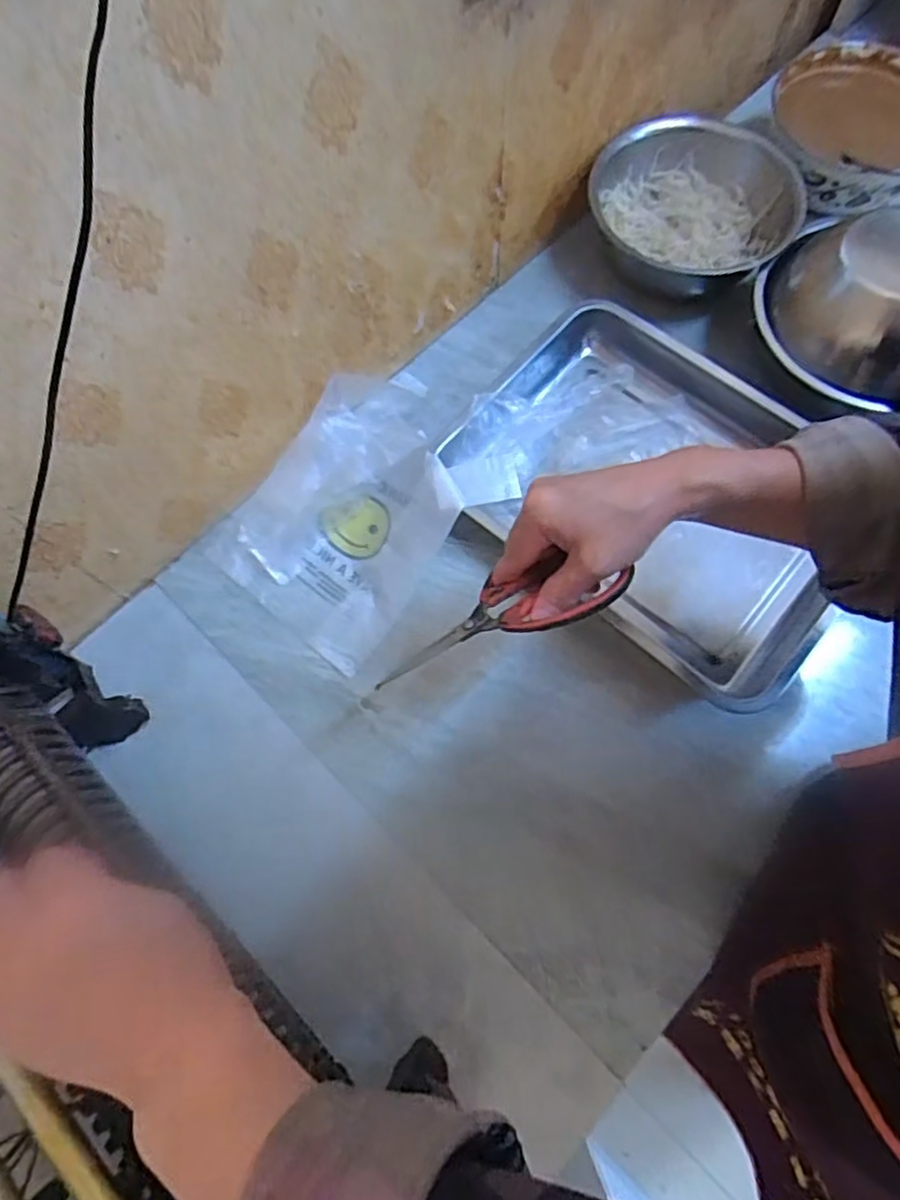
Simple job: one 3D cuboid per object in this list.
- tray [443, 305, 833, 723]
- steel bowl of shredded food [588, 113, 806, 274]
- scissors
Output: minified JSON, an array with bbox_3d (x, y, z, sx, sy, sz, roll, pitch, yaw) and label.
[{"bbox_3d":[0.212,-0.107,0.665,0.394,0.049,0.293,35,75,13],"label":"tray"},{"bbox_3d":[0.266,-0.437,0.743,0.219,0.072,0.144,23,72,10],"label":"steel bowl of shredded food"},{"bbox_3d":[0.033,0.010,0.475,0.185,0.021,0.050,-22,69,17],"label":"scissors"}]

